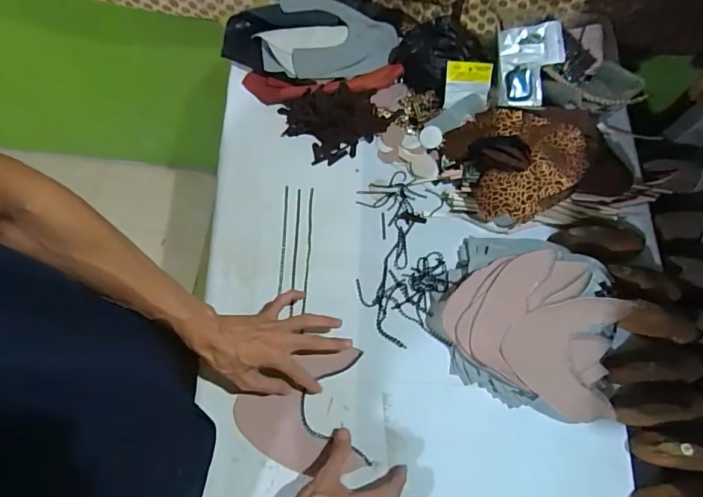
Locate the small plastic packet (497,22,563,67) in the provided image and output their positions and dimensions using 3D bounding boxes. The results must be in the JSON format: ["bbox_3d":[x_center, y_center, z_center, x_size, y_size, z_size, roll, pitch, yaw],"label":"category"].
[{"bbox_3d":[0.291,-0.330,0.718,0.098,0.009,0.069,-6,87,7],"label":"small plastic packet"}]

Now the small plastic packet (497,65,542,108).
[{"bbox_3d":[0.281,-0.270,0.734,0.071,0.008,0.067,1,95,1],"label":"small plastic packet"}]

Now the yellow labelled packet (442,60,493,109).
[{"bbox_3d":[0.185,-0.258,0.694,0.078,0.010,0.069,-2,98,-11],"label":"yellow labelled packet"}]

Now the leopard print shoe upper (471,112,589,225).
[{"bbox_3d":[0.267,-0.119,0.660,0.140,0.062,0.164,18,70,5],"label":"leopard print shoe upper"}]

